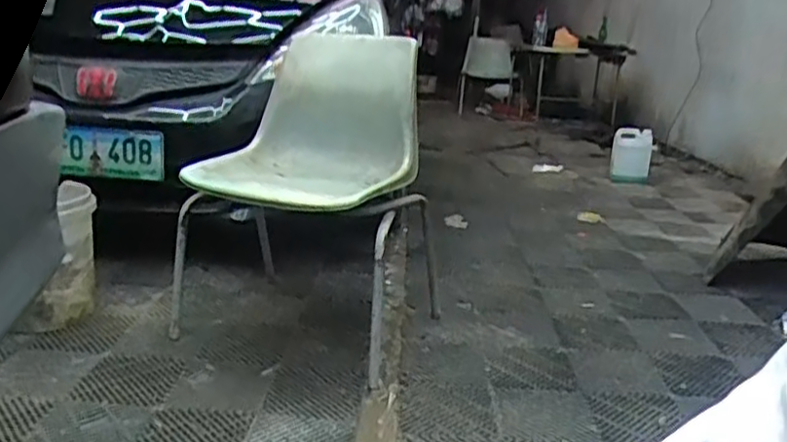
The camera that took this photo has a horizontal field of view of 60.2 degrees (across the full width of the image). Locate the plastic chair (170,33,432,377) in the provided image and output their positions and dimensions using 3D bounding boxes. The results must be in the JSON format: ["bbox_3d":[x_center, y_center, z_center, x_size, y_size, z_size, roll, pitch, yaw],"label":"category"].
[{"bbox_3d":[-0.234,-0.097,1.716,0.569,0.713,0.617,5,17,6],"label":"plastic chair"}]

